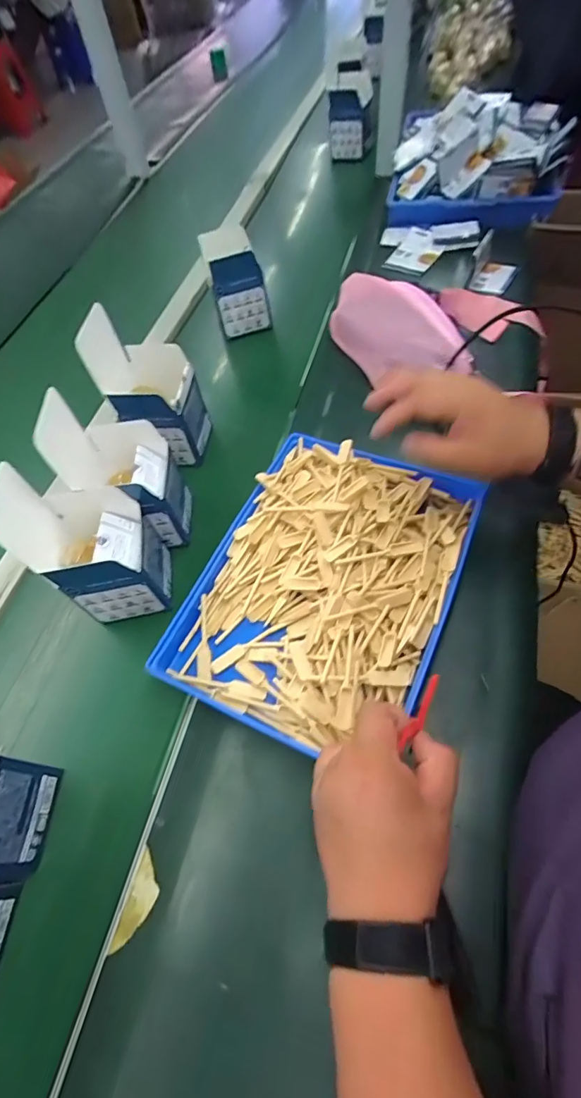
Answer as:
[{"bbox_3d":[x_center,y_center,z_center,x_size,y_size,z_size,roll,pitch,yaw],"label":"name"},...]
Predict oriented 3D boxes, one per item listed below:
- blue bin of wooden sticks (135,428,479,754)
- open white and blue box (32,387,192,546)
[{"bbox_3d":[0.036,0.026,0.469,0.237,0.048,0.317,22,65,15],"label":"blue bin of wooden sticks"},{"bbox_3d":[-0.173,-0.084,0.493,0.104,0.163,0.094,0,61,3],"label":"open white and blue box"}]

